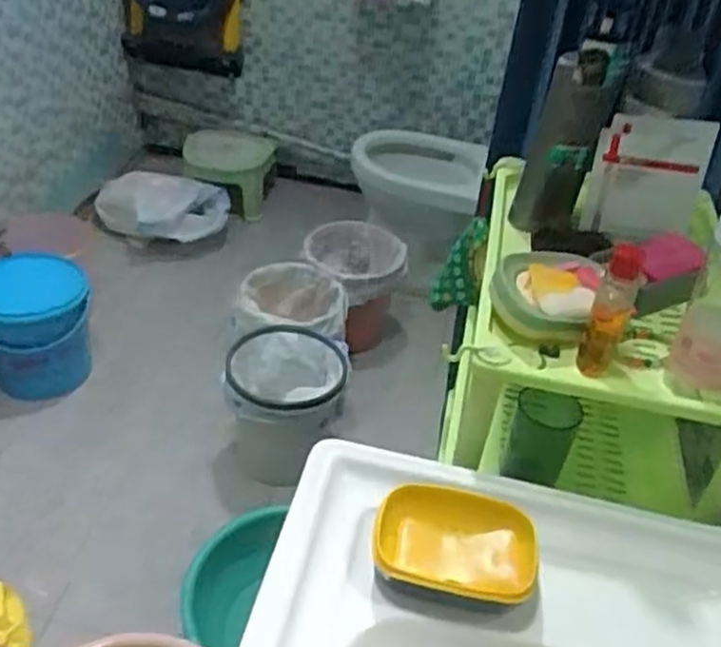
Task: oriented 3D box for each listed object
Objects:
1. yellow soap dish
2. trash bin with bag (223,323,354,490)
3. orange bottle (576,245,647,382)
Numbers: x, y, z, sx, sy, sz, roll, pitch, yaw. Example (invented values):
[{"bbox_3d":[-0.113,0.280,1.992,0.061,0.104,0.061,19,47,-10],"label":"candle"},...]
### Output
[{"bbox_3d":[0.077,0.184,0.623,0.133,0.042,0.086,10,38,4],"label":"yellow soap dish"},{"bbox_3d":[-0.165,0.185,1.659,0.257,0.255,0.245,3,38,-5],"label":"trash bin with bag"},{"bbox_3d":[0.220,-0.006,0.670,0.033,0.135,0.033,19,40,15],"label":"orange bottle"}]

